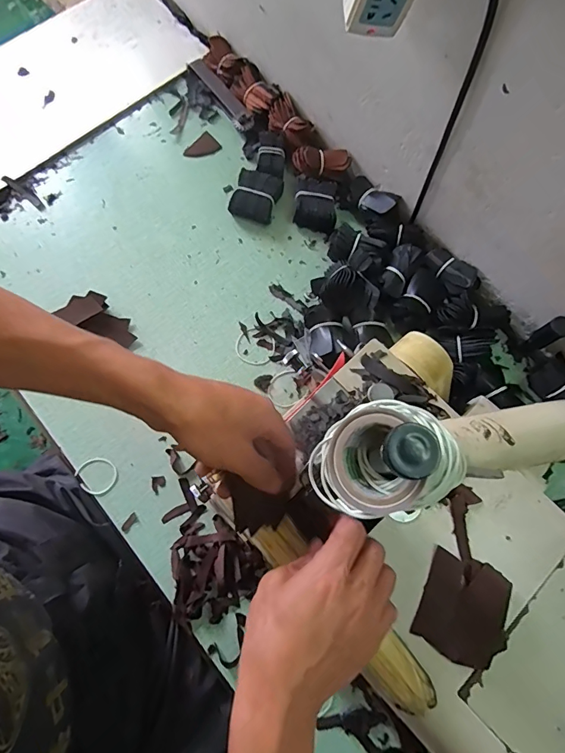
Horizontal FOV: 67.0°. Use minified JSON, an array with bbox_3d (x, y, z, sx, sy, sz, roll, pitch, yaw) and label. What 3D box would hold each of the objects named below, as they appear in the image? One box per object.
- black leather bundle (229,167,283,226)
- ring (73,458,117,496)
[{"bbox_3d":[-0.036,-0.249,0.591,0.059,0.027,0.064,19,76,5],"label":"black leather bundle"},{"bbox_3d":[-0.225,0.122,0.518,0.048,0.004,0.047,0,75,0],"label":"ring"}]

